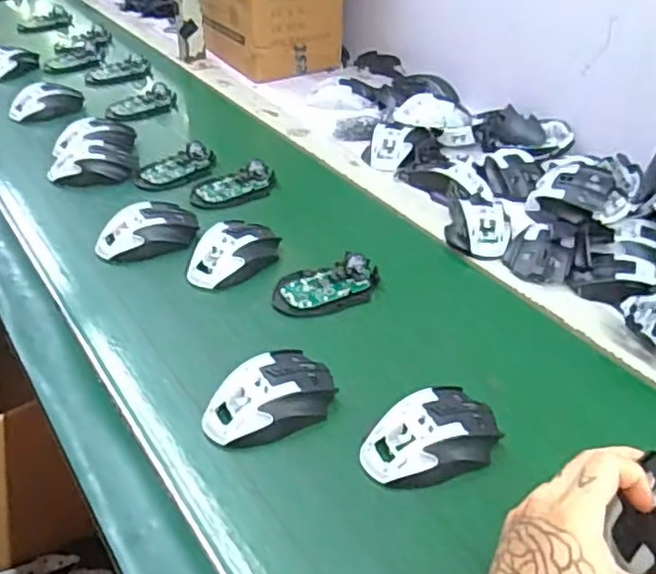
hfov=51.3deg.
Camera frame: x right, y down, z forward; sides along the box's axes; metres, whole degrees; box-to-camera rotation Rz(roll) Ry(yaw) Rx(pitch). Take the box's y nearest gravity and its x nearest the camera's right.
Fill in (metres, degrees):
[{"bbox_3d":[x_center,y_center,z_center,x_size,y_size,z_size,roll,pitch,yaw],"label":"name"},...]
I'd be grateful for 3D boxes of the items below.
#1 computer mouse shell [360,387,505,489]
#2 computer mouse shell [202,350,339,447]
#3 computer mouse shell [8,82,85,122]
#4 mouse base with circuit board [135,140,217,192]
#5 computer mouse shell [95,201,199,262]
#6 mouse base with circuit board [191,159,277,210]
[{"bbox_3d":[0.084,0.118,0.544,0.111,0.032,0.069,-21,43,-26],"label":"computer mouse shell"},{"bbox_3d":[-0.049,0.092,0.578,0.117,0.036,0.072,-26,45,-31],"label":"computer mouse shell"},{"bbox_3d":[-0.448,-0.297,1.086,0.116,0.034,0.059,-19,42,-24],"label":"computer mouse shell"},{"bbox_3d":[-0.202,-0.164,0.924,0.063,0.030,0.117,30,46,32],"label":"mouse base with circuit board"},{"bbox_3d":[-0.210,-0.067,0.788,0.112,0.038,0.068,-14,40,-19],"label":"computer mouse shell"},{"bbox_3d":[-0.120,-0.133,0.883,0.112,0.028,0.055,-17,41,-22],"label":"mouse base with circuit board"}]

